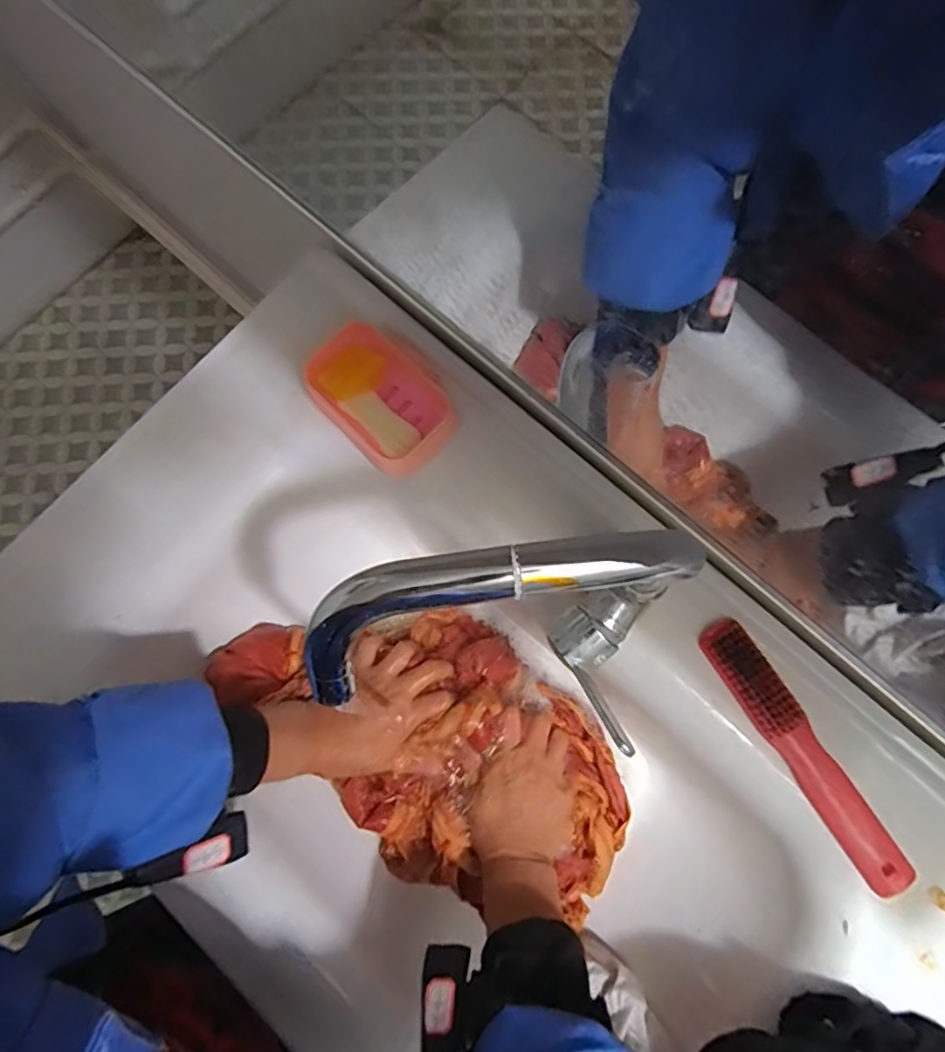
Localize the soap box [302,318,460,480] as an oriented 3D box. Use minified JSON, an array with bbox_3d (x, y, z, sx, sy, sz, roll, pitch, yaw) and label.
[{"bbox_3d":[-0.073,-0.103,0.467,0.120,0.033,0.081,43,81,9],"label":"soap box"}]

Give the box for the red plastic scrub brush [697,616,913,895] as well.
[{"bbox_3d":[0.243,0.166,0.423,0.034,0.026,0.212,-33,79,-6],"label":"red plastic scrub brush"}]

